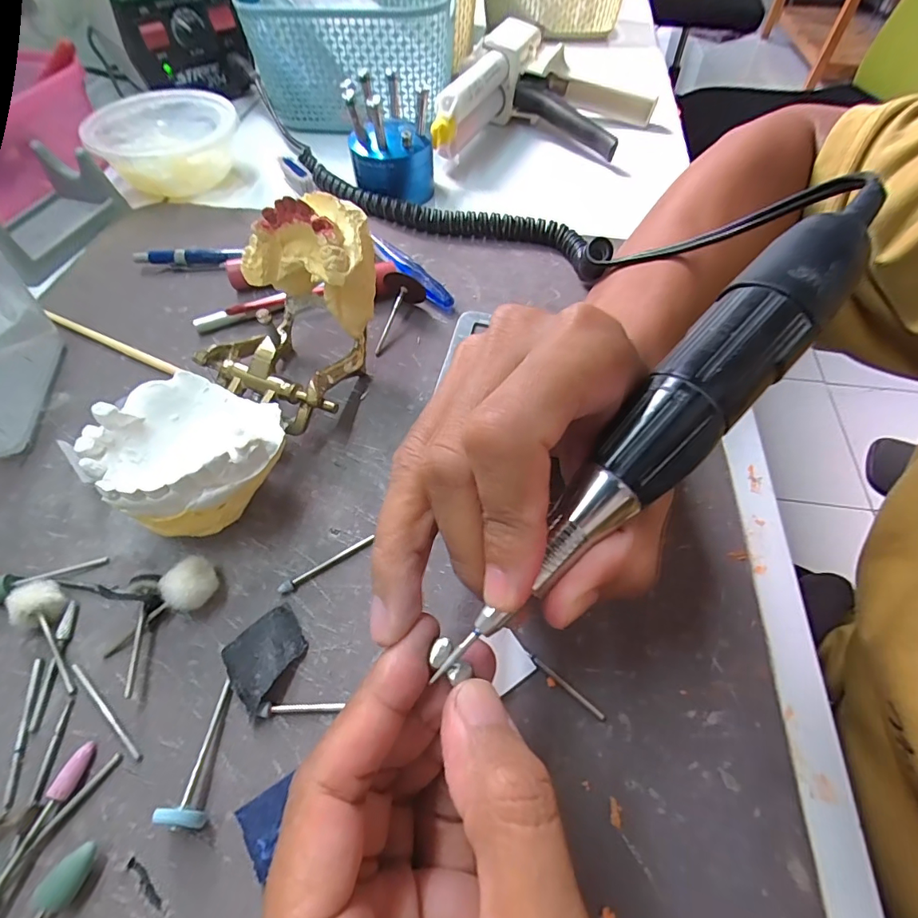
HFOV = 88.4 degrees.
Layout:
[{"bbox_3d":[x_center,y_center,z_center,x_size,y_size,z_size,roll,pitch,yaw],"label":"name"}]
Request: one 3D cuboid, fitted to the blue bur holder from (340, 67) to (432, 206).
[{"bbox_3d":[-0.048,-0.227,0.333,0.056,0.063,0.055,-5,57,-3],"label":"blue bur holder"}]

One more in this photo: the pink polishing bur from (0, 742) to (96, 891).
[{"bbox_3d":[-0.128,0.112,0.144,0.006,0.006,0.045,17,58,11],"label":"pink polishing bur"}]

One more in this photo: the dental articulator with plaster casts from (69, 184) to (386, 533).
[{"bbox_3d":[-0.087,-0.042,0.205,0.069,0.075,0.153,23,59,14],"label":"dental articulator with plaster casts"}]

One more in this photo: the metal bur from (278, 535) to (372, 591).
[{"bbox_3d":[-0.054,0.042,0.192,0.041,0.004,0.004,-31,62,-19],"label":"metal bur"}]

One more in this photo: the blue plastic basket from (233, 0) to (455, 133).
[{"bbox_3d":[-0.085,-0.356,0.403,0.166,0.072,0.125,8,57,5],"label":"blue plastic basket"}]

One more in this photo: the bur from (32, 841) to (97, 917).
[{"bbox_3d":[-0.119,0.131,0.129,0.008,0.009,0.046,24,60,15],"label":"bur"}]

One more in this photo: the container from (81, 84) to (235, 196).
[{"bbox_3d":[-0.219,-0.240,0.360,0.098,0.041,0.098,0,57,0],"label":"container"}]

